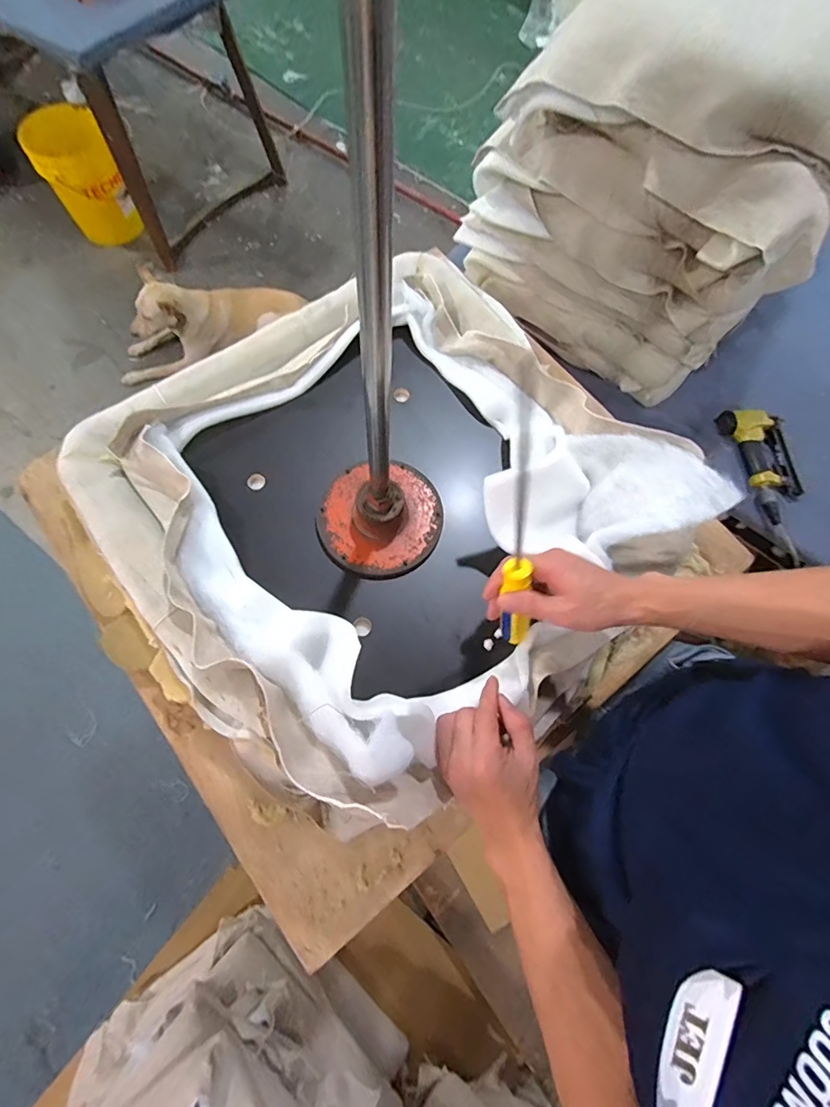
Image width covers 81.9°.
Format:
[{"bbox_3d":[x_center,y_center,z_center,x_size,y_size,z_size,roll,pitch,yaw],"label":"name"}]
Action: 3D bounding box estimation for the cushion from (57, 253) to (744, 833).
[{"bbox_3d":[-0.036,-0.079,0.518,0.562,0.156,0.550,-34,76,-13],"label":"cushion"}]

